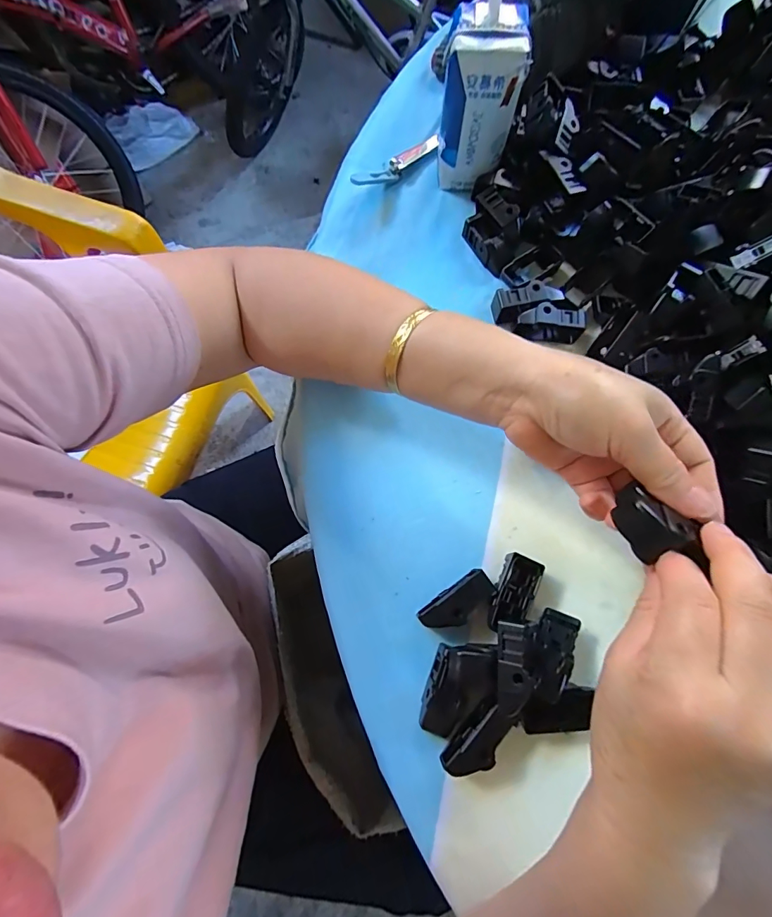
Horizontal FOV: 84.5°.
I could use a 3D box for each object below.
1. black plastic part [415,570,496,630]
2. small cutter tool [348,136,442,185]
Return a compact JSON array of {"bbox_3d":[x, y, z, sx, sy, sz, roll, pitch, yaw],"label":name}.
[{"bbox_3d":[0.044,0.091,0.265,0.047,0.023,0.024,-32,79,-9],"label":"black plastic part"},{"bbox_3d":[0.009,-0.244,0.350,0.093,0.018,0.012,-38,80,-10],"label":"small cutter tool"}]

